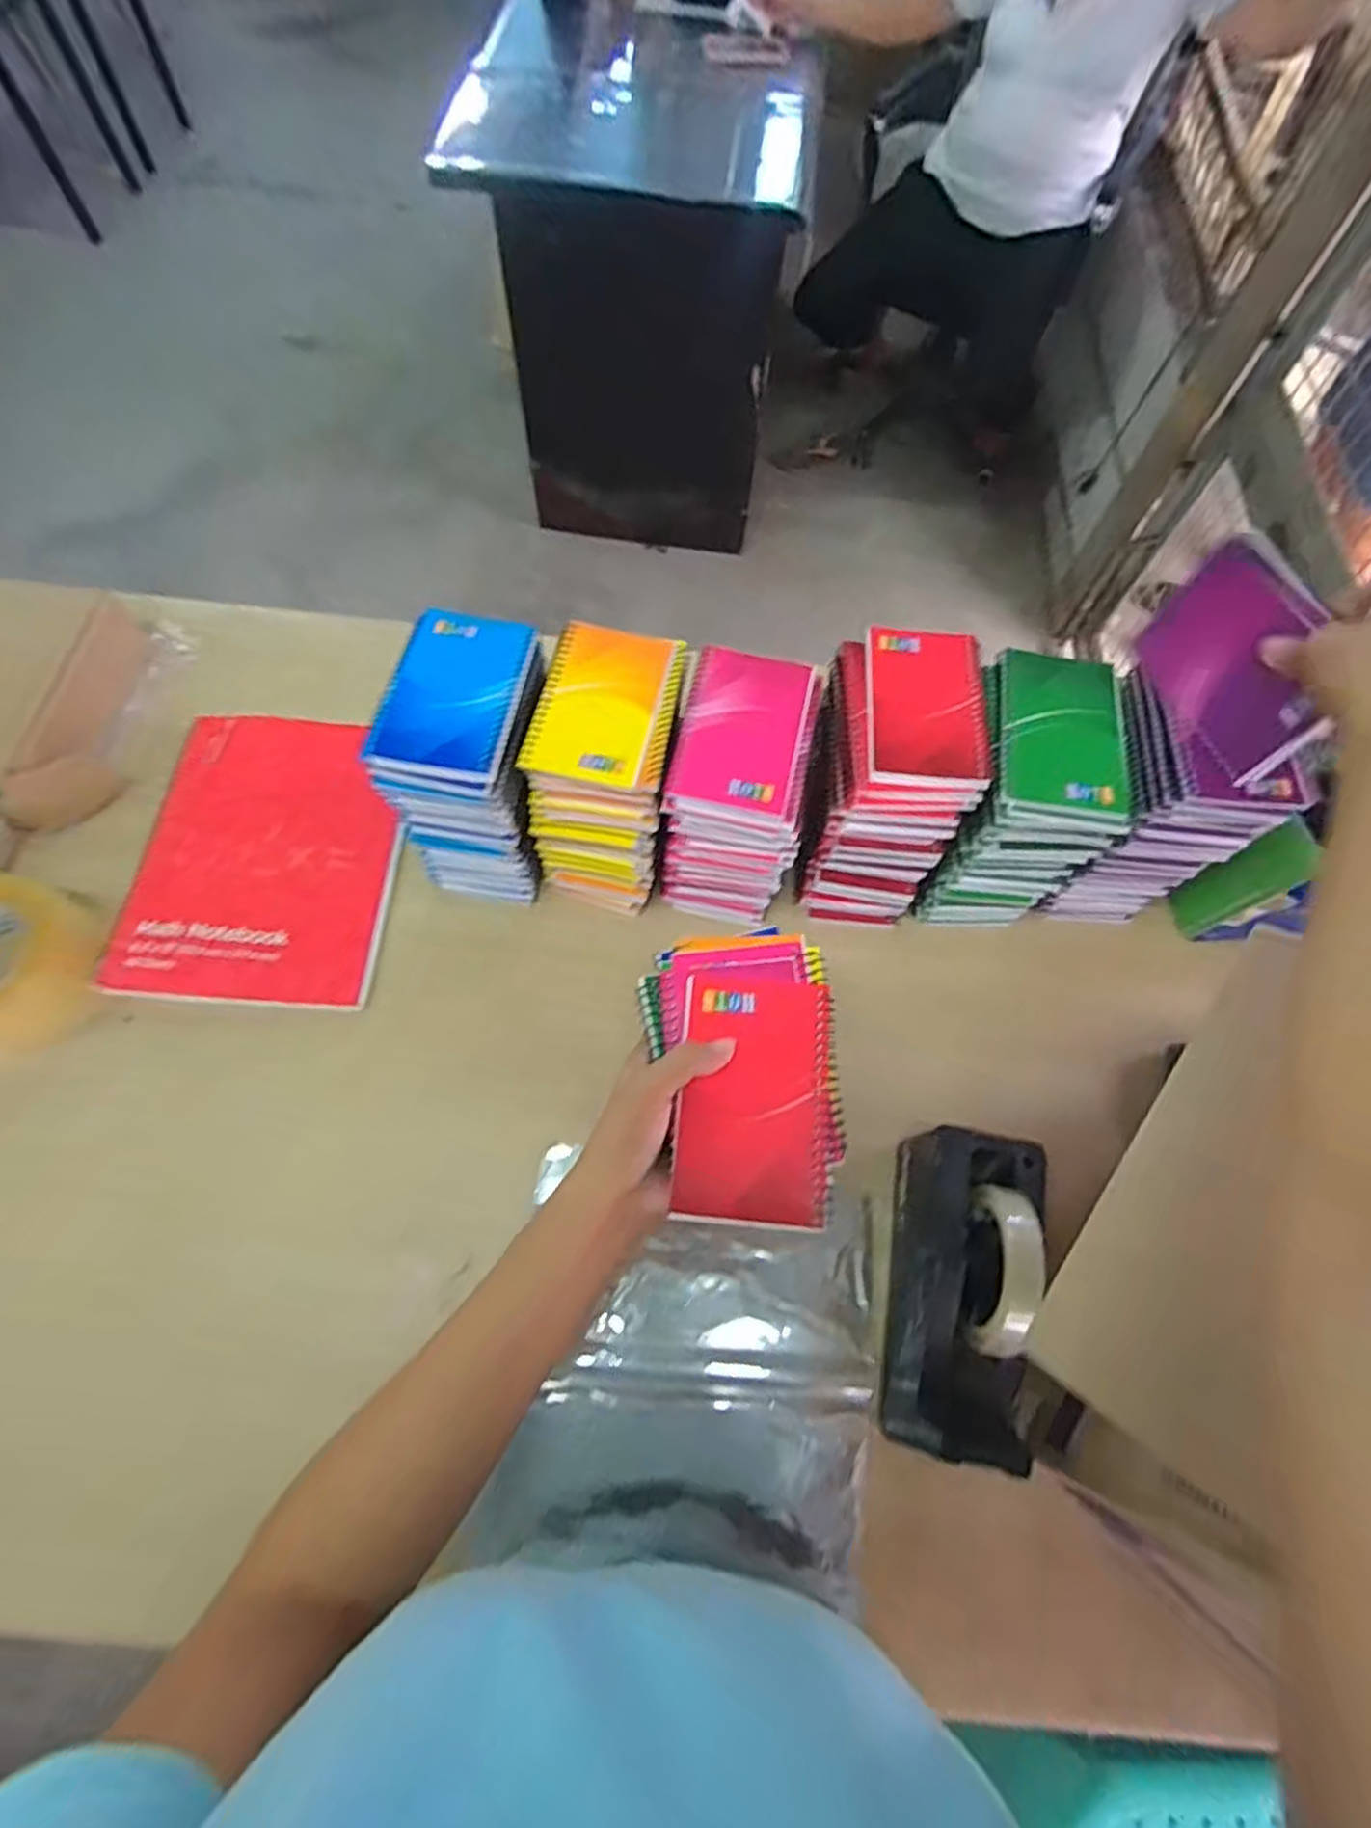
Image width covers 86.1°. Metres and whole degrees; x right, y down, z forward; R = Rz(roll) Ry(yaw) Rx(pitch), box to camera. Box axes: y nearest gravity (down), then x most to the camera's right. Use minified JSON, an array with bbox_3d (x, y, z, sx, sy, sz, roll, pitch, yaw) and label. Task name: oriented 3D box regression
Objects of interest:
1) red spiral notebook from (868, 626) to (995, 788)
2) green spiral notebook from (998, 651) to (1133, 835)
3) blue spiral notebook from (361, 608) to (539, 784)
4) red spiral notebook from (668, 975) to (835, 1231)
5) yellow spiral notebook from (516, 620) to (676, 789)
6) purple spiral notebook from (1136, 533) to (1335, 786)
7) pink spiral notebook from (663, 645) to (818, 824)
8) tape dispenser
[{"bbox_3d":[0.177,-0.155,0.538,0.085,0.010,0.136,6,66,0],"label":"red spiral notebook"},{"bbox_3d":[0.272,-0.127,0.528,0.091,0.015,0.135,10,69,5],"label":"green spiral notebook"},{"bbox_3d":[-0.162,-0.157,0.516,0.090,0.013,0.133,9,66,2],"label":"blue spiral notebook"},{"bbox_3d":[0.039,0.101,0.415,0.083,0.011,0.135,6,66,0],"label":"red spiral notebook"},{"bbox_3d":[-0.061,-0.154,0.528,0.083,0.010,0.132,11,66,2],"label":"yellow spiral notebook"},{"bbox_3d":[0.345,-0.158,0.457,0.007,0.095,0.130,-7,62,-16],"label":"purple spiral notebook"},{"bbox_3d":[0.042,-0.133,0.527,0.085,0.009,0.135,12,66,3],"label":"pink spiral notebook"},{"bbox_3d":[0.194,0.260,0.503,0.081,0.121,0.209,12,66,3],"label":"tape dispenser"}]

